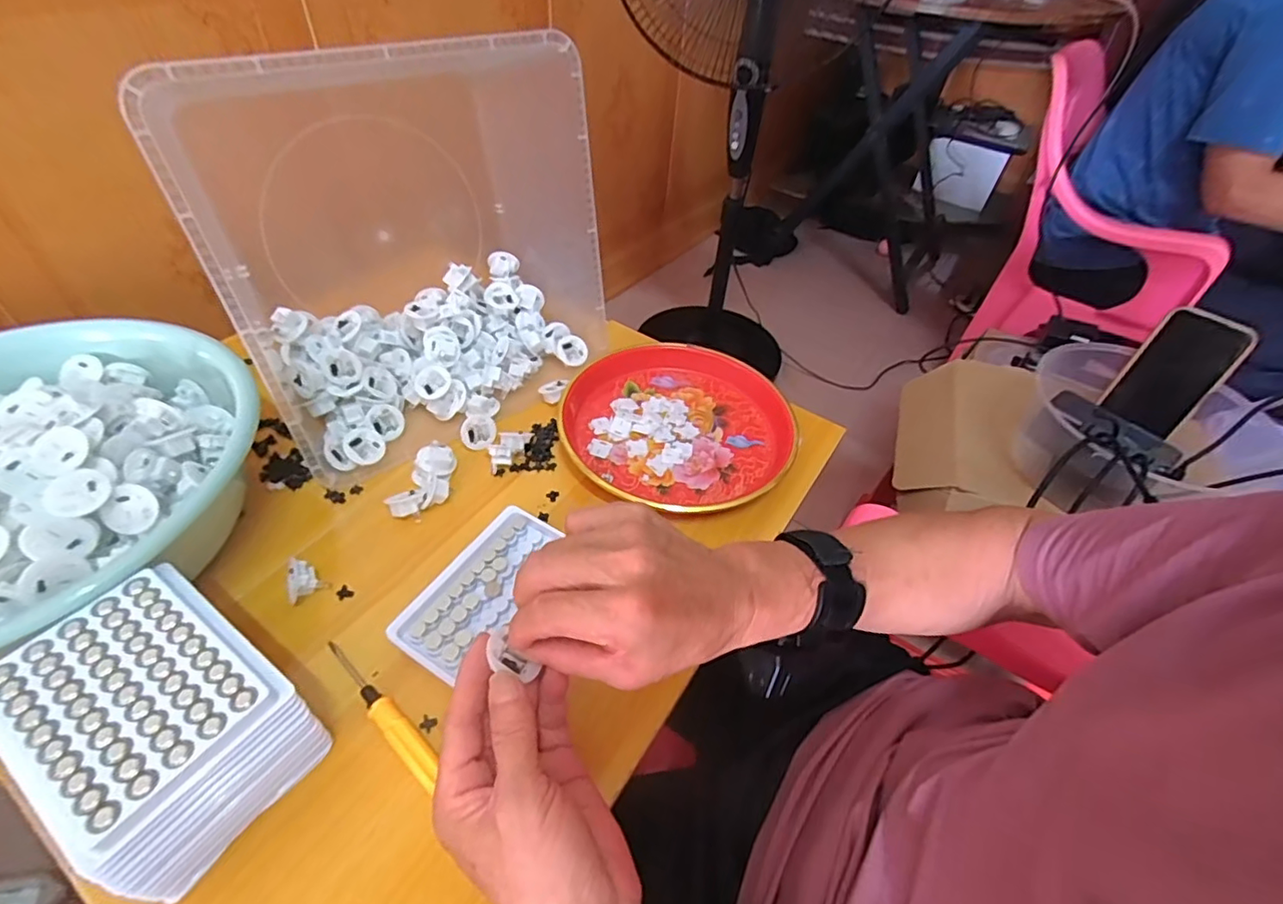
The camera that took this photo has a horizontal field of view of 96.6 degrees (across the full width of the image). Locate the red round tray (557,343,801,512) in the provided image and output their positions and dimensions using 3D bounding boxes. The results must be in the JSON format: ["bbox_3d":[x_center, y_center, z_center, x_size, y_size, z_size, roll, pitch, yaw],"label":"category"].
[{"bbox_3d":[0.037,-0.025,0.556,0.220,0.028,0.216,3,47,-3],"label":"red round tray"}]

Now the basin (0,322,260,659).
[{"bbox_3d":[-0.428,0.033,0.396,0.238,0.097,0.293,4,47,-2],"label":"basin"}]

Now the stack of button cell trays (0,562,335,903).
[{"bbox_3d":[-0.259,0.151,0.319,0.130,0.095,0.097,31,51,21],"label":"stack of button cell trays"}]

